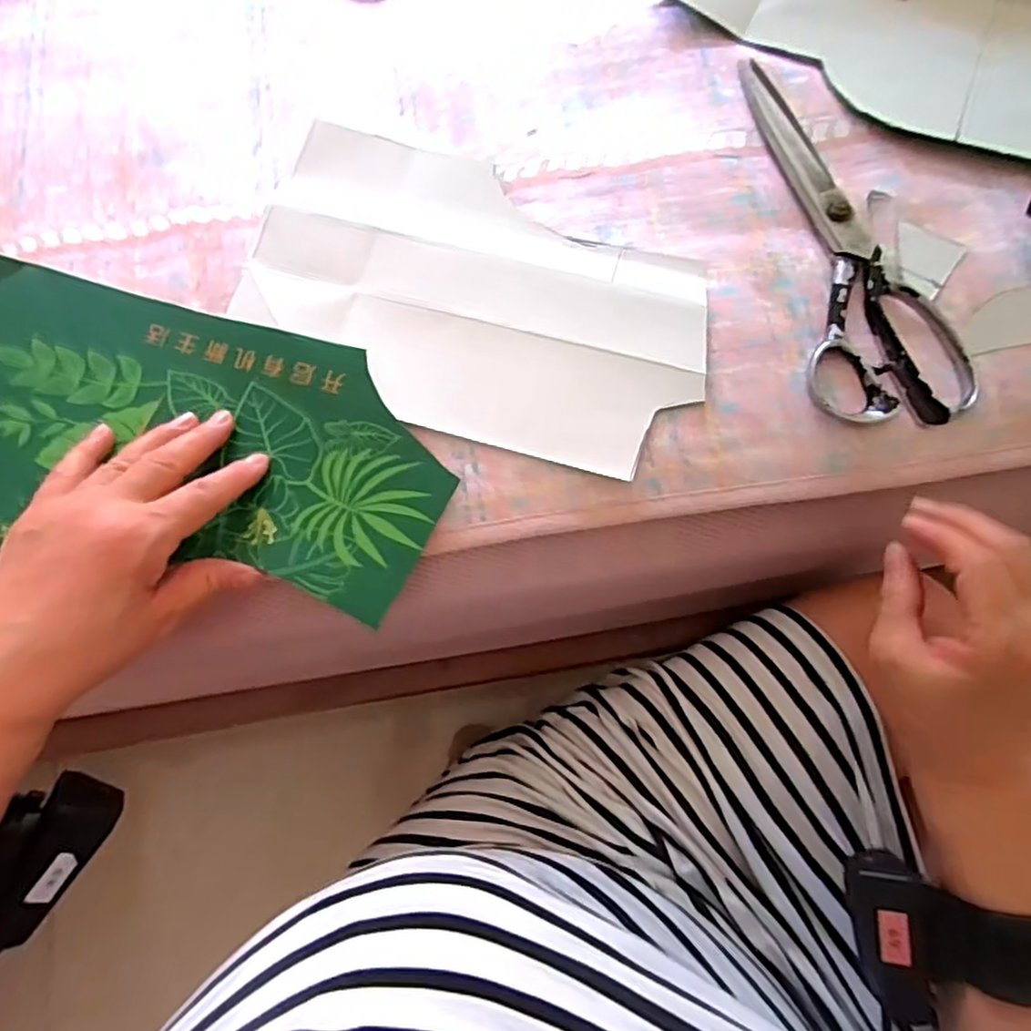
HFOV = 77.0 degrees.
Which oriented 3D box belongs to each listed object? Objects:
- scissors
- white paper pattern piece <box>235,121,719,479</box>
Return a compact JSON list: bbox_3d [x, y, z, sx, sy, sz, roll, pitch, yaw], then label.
[{"bbox_3d":[0.201,-0.177,0.390,0.087,0.012,0.258,-5,74,-1],"label":"scissors"},{"bbox_3d":[-0.027,-0.131,0.382,0.273,0.010,0.161,24,76,7],"label":"white paper pattern piece"}]

